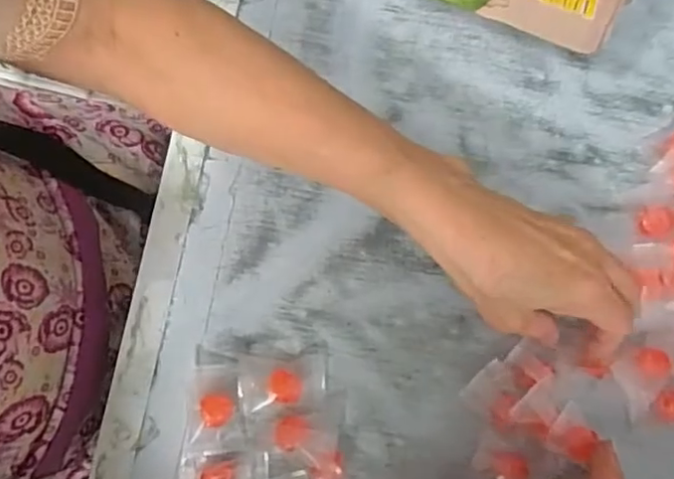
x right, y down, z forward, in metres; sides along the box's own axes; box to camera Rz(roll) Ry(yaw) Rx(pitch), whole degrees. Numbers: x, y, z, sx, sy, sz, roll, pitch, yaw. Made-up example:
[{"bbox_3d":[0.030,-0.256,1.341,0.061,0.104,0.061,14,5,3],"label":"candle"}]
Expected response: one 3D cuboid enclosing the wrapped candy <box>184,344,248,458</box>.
[{"bbox_3d":[-0.075,0.101,0.364,0.033,0.014,0.062,1,79,0],"label":"wrapped candy"}]

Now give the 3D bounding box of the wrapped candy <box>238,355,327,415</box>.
[{"bbox_3d":[-0.035,0.091,0.369,0.053,0.011,0.034,0,79,0],"label":"wrapped candy"}]

